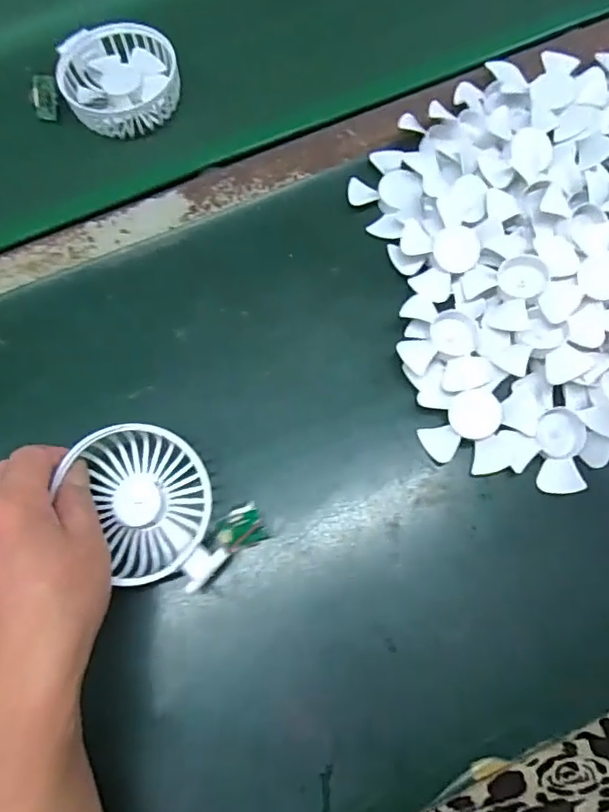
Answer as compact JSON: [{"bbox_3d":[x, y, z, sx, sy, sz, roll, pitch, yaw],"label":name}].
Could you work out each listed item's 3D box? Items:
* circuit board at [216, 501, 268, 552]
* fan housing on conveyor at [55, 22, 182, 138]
[{"bbox_3d":[-0.040,0.075,0.346,0.028,0.017,0.024,-25,75,-7],"label":"circuit board"},{"bbox_3d":[-0.143,-0.257,0.445,0.089,0.026,0.091,0,74,1],"label":"fan housing on conveyor"}]

